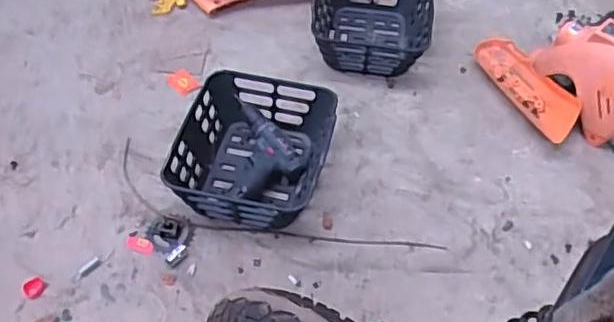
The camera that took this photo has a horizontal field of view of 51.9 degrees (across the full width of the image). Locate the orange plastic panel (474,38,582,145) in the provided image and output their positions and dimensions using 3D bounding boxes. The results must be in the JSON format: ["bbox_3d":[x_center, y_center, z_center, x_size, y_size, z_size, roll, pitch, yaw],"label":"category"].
[{"bbox_3d":[0.495,-0.171,1.424,0.102,0.027,0.337,-31,47,3],"label":"orange plastic panel"}]

